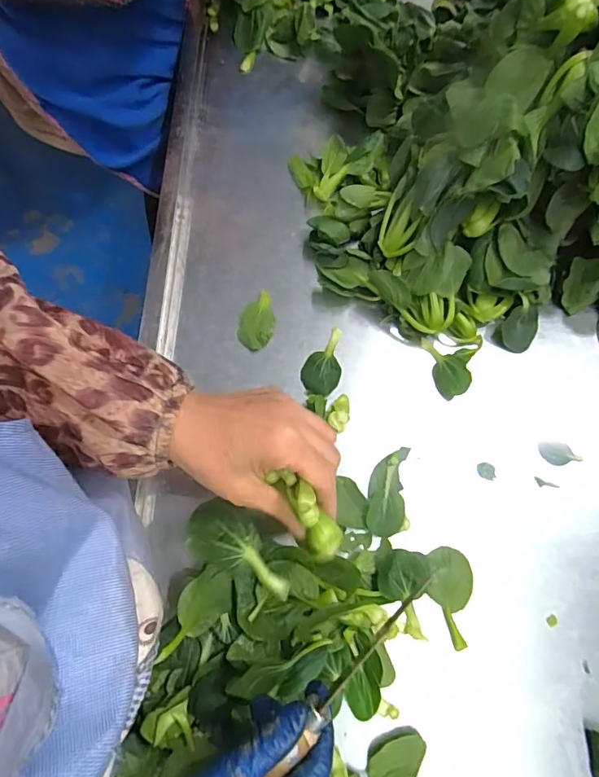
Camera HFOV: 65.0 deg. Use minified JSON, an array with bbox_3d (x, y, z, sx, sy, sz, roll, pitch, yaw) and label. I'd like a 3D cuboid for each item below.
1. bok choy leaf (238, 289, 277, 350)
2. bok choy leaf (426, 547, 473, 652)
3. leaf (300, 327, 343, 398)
[{"bbox_3d":[-0.041,-0.067,0.462,0.034,0.005,0.061,9,73,4],"label":"bok choy leaf"},{"bbox_3d":[0.125,0.172,0.390,0.037,0.015,0.075,3,73,2],"label":"bok choy leaf"},{"bbox_3d":[0.024,-0.027,0.450,0.036,0.007,0.071,14,74,5],"label":"leaf"}]

